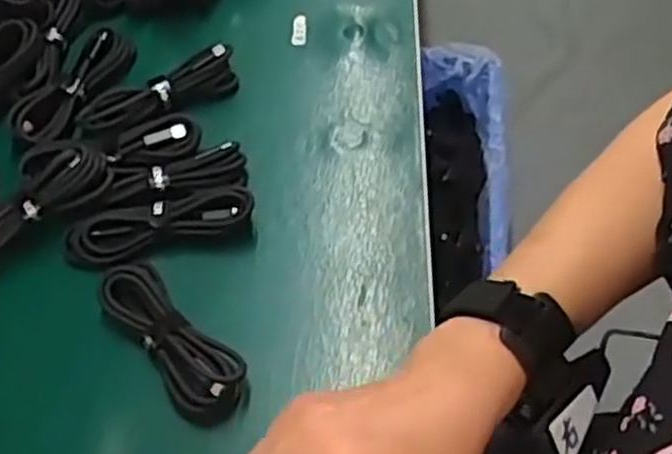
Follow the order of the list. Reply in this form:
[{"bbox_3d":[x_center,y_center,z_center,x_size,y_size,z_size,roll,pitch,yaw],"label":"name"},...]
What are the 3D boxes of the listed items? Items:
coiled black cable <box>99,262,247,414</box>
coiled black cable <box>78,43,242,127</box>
[{"bbox_3d":[-0.095,0.061,0.451,0.114,0.032,0.038,39,67,24],"label":"coiled black cable"},{"bbox_3d":[-0.118,-0.090,0.542,0.108,0.027,0.022,-23,59,-12],"label":"coiled black cable"}]

